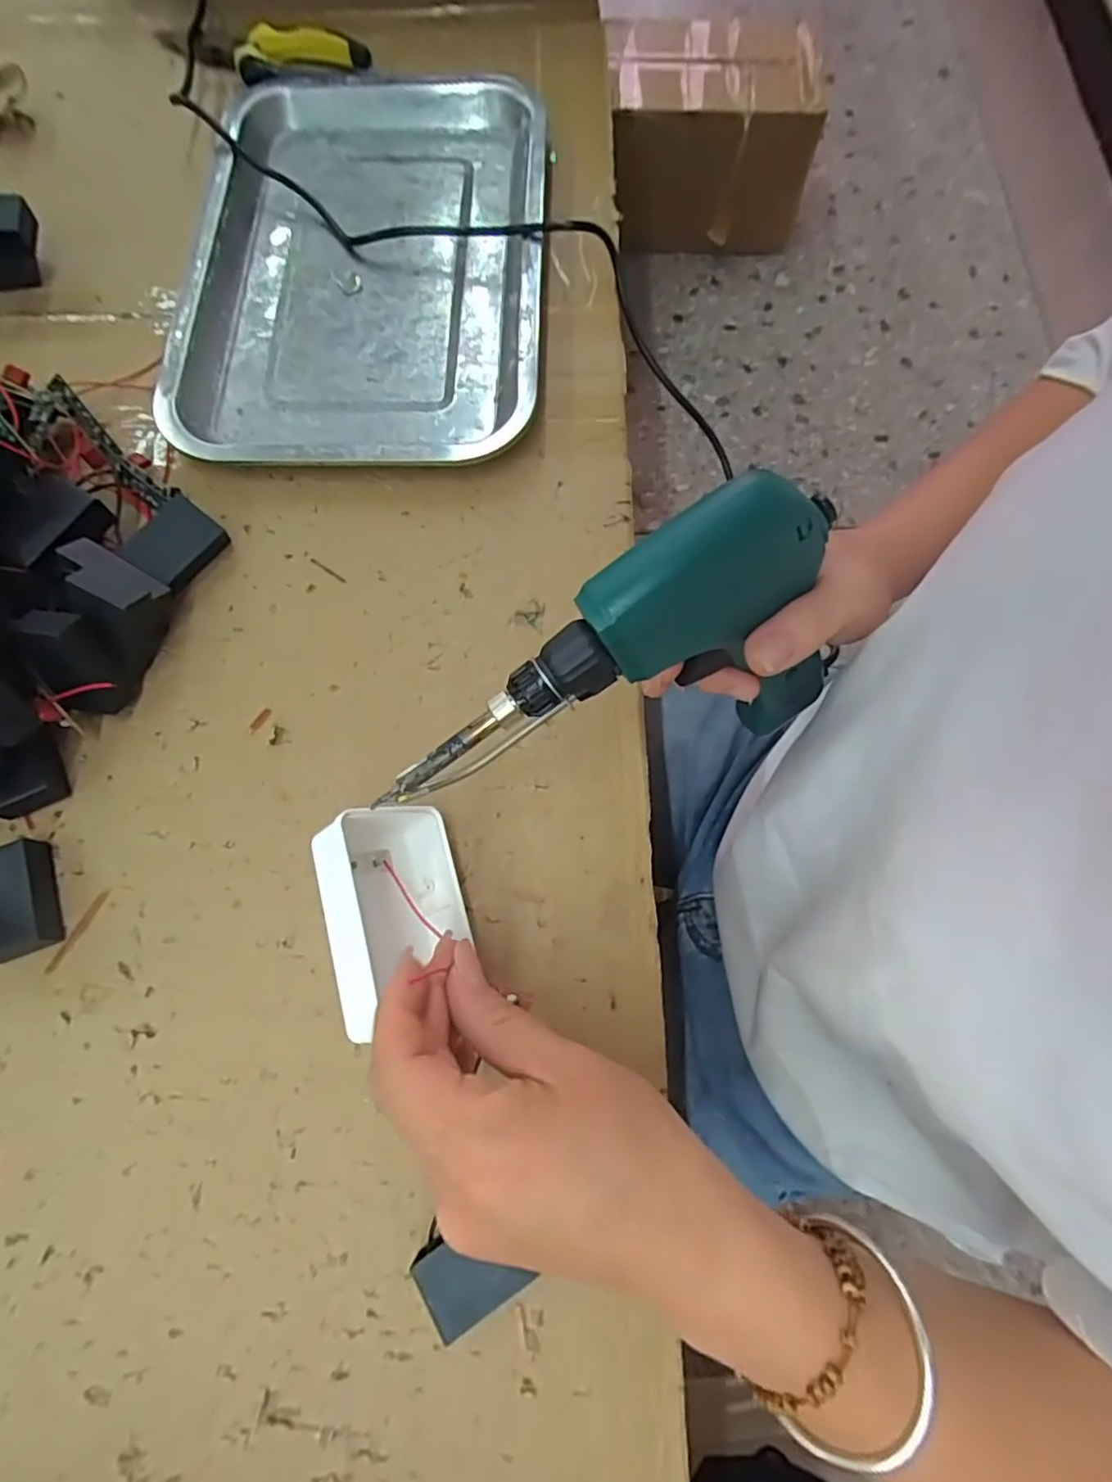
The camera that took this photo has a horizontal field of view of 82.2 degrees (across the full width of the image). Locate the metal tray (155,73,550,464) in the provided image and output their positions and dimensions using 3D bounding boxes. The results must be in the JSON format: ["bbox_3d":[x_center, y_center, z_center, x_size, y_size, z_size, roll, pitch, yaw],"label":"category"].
[{"bbox_3d":[-0.114,-0.293,0.389,0.209,0.022,0.303,0,74,1],"label":"metal tray"}]

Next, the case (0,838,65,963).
[{"bbox_3d":[-0.244,0.073,0.289,0.031,0.017,0.051,-20,74,-5],"label":"case"}]

